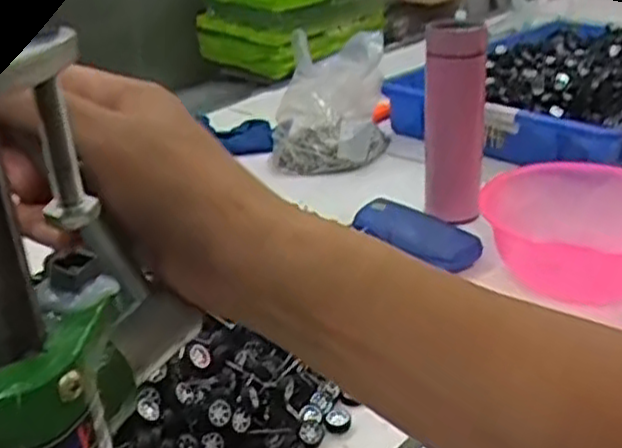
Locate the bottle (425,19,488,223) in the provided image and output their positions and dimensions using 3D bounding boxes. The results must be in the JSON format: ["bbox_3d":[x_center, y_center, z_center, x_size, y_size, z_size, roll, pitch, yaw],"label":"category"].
[{"bbox_3d":[0.162,-0.107,0.838,0.067,0.225,0.059,2,27,8],"label":"bottle"}]

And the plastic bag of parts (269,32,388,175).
[{"bbox_3d":[0.027,-0.182,1.080,0.163,0.143,0.216,-1,27,4],"label":"plastic bag of parts"}]

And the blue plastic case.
[{"bbox_3d":[0.111,0.013,0.813,0.149,0.042,0.052,22,36,39],"label":"blue plastic case"}]

